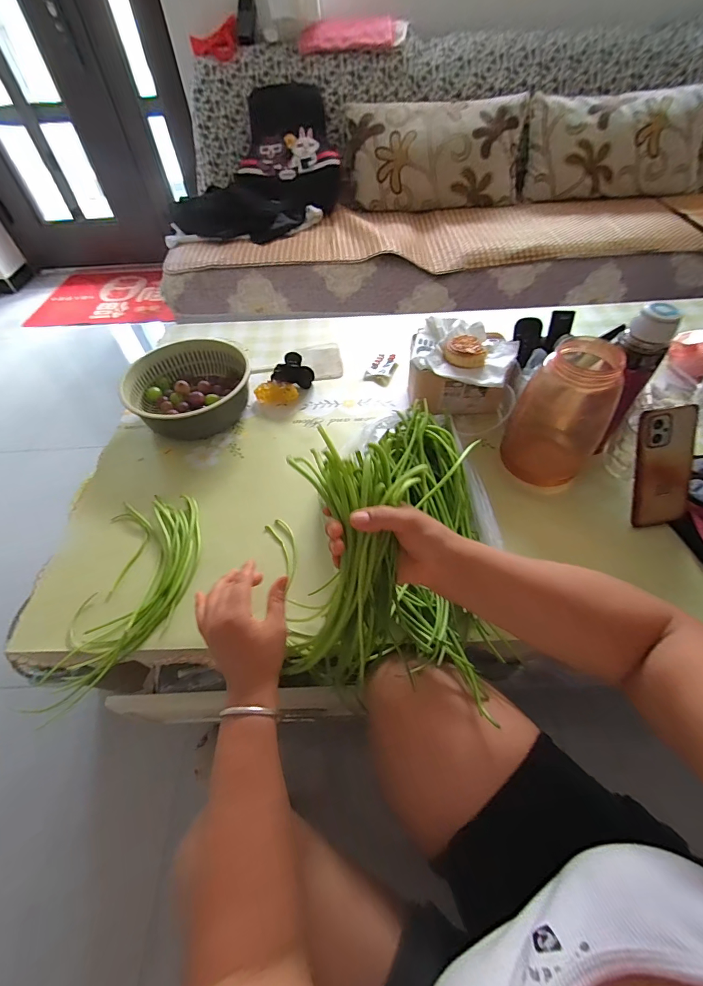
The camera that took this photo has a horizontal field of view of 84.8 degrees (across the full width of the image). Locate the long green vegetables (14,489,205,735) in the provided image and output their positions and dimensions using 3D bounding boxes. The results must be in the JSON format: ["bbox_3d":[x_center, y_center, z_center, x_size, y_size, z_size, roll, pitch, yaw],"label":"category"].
[{"bbox_3d":[-0.297,0.123,0.505,0.149,0.029,0.282,6,53,7],"label":"long green vegetables"}]

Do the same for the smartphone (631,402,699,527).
[{"bbox_3d":[0.421,-0.033,0.515,0.072,0.157,0.016,-10,16,2],"label":"smartphone"}]

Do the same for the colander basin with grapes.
[{"bbox_3d":[-0.301,-0.197,0.722,0.218,0.077,0.191,-38,60,-23],"label":"colander basin with grapes"}]

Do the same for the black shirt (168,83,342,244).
[{"bbox_3d":[-0.333,-1.206,1.410,0.556,0.286,0.645,9,54,9],"label":"black shirt"}]

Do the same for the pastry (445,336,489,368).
[{"bbox_3d":[0.186,-0.233,0.626,0.068,0.028,0.068,-1,53,2],"label":"pastry"}]

